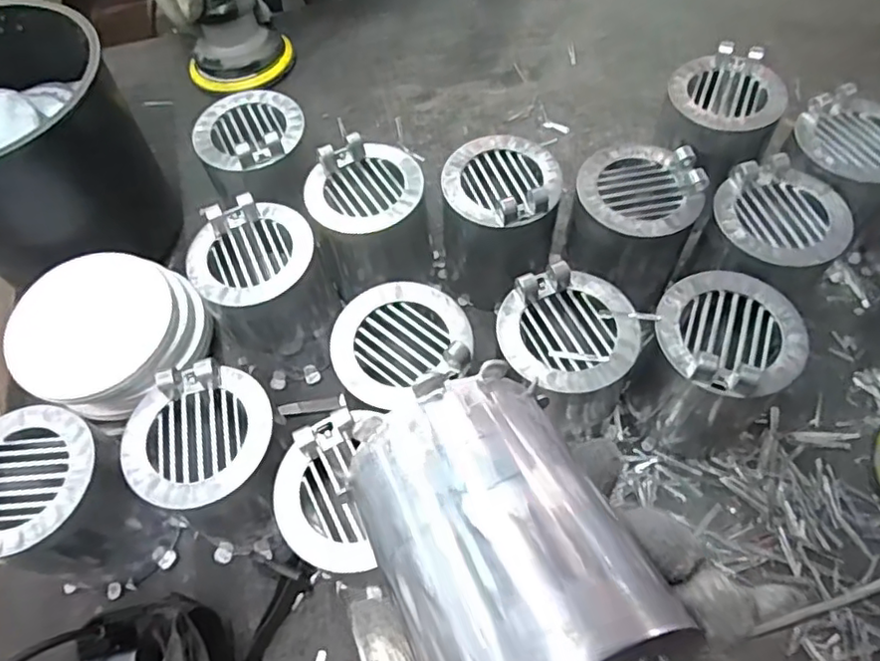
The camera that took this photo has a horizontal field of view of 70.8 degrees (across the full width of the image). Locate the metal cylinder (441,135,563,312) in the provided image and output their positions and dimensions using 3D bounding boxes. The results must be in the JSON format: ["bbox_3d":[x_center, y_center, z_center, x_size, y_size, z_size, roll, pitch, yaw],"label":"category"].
[{"bbox_3d":[0.047,-0.081,0.487,0.087,0.107,0.093,5,60,6],"label":"metal cylinder"}]

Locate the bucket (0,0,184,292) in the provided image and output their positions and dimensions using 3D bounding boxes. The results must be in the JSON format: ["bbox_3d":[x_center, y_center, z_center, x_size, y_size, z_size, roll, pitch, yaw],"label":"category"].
[{"bbox_3d":[-0.322,-0.132,0.491,0.166,0.148,0.161,-2,60,3],"label":"bucket"}]

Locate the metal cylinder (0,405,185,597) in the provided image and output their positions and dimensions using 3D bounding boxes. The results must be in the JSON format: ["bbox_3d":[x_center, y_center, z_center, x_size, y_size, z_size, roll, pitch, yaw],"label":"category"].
[{"bbox_3d":[-0.227,0.114,0.391,0.094,0.125,0.087,-2,60,3],"label":"metal cylinder"}]

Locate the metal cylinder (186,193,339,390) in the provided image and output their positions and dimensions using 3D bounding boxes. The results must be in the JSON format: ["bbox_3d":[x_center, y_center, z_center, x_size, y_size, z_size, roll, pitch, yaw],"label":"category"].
[{"bbox_3d":[-0.124,-0.025,0.466,0.090,0.118,0.087,-2,60,3],"label":"metal cylinder"}]

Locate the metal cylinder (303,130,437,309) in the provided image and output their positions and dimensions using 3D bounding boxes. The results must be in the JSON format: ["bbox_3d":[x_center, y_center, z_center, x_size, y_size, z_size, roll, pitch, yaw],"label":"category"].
[{"bbox_3d":[-0.052,-0.078,0.492,0.086,0.111,0.080,-22,61,-9],"label":"metal cylinder"}]

